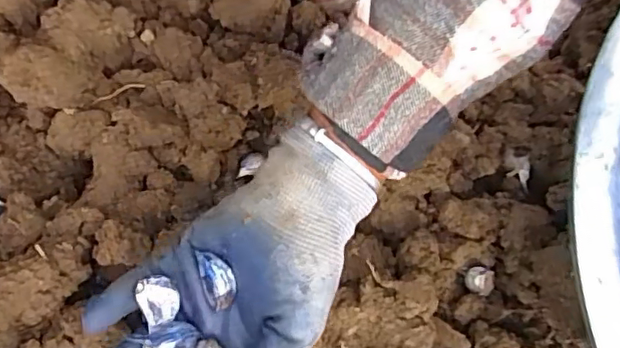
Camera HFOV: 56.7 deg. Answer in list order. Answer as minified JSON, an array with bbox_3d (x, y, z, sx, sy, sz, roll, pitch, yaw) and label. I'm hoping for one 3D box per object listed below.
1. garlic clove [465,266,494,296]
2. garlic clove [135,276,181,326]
[{"bbox_3d":[0.121,0.075,0.402,0.022,0.018,0.017,3,70,-1],"label":"garlic clove"},{"bbox_3d":[-0.080,0.064,0.299,0.015,0.016,0.023,-12,114,-18],"label":"garlic clove"}]

